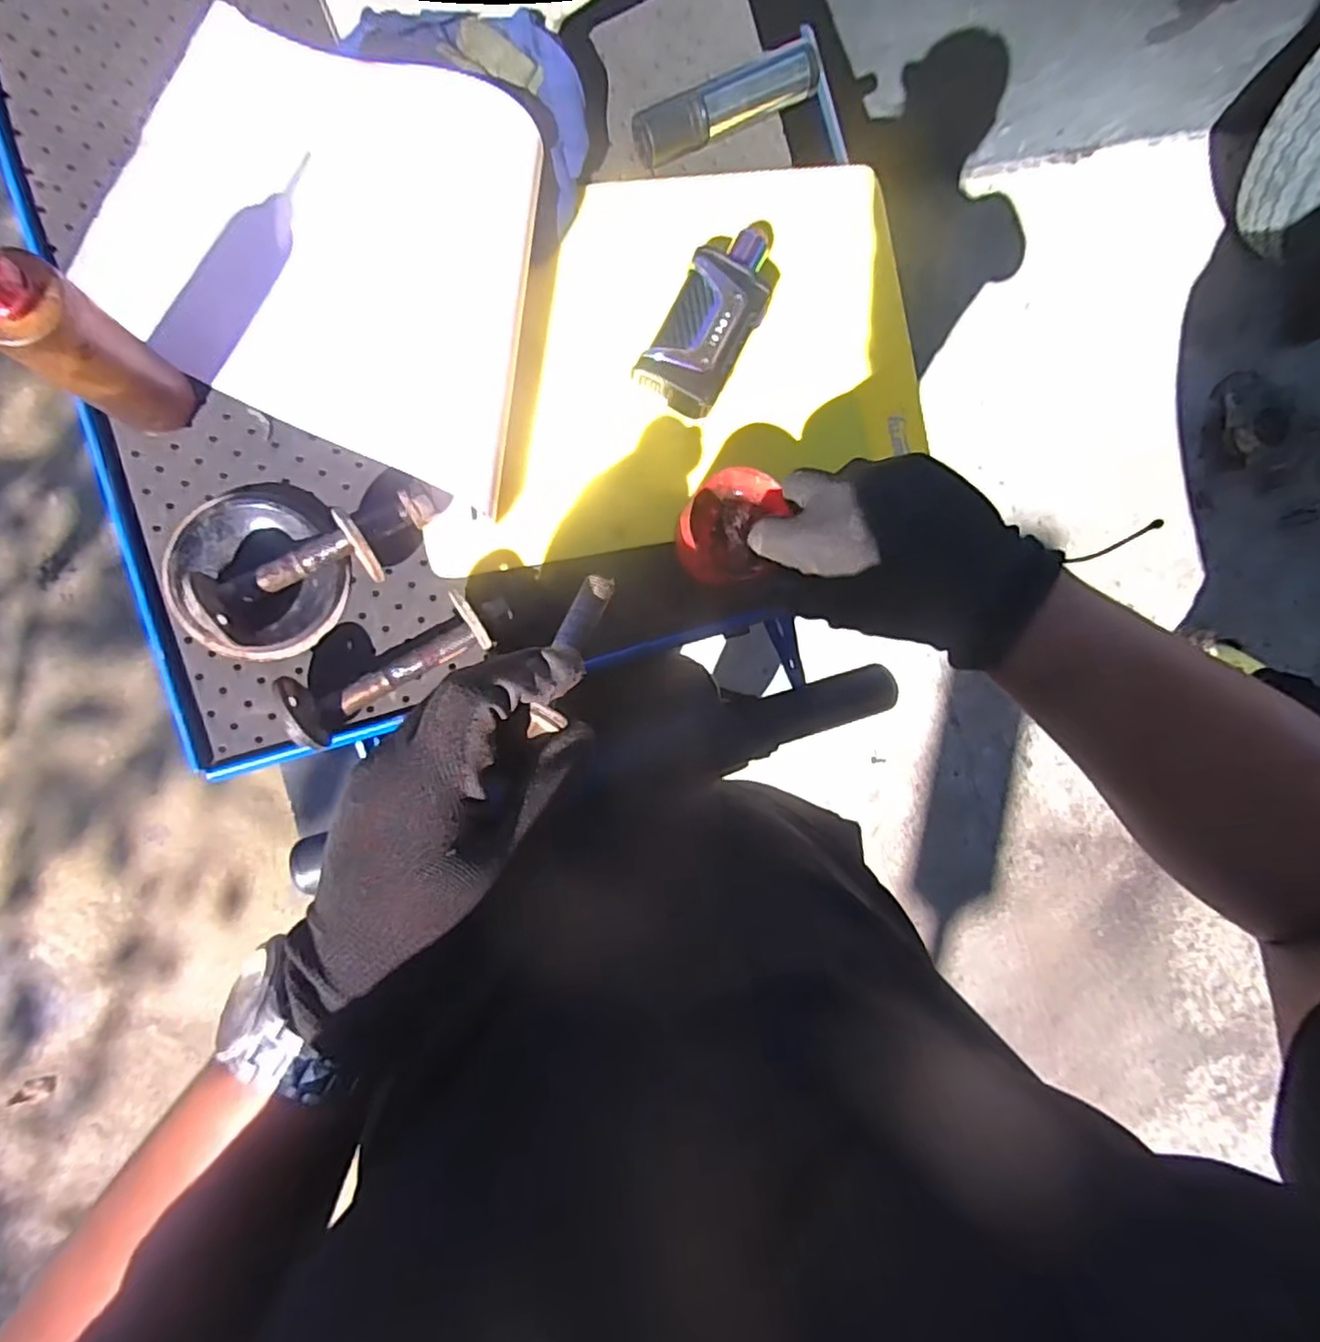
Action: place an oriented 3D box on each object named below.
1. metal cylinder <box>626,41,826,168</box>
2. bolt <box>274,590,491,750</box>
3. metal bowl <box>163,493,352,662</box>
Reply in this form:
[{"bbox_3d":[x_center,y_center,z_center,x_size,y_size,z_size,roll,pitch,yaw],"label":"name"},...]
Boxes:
[{"bbox_3d":[0.045,-0.360,0.412,0.123,0.027,0.026,-27,92,-7],"label":"metal cylinder"},{"bbox_3d":[-0.157,-0.003,0.375,0.119,0.041,0.049,-27,92,-7],"label":"bolt"},{"bbox_3d":[-0.236,-0.056,0.373,0.093,0.026,0.094,33,85,-6],"label":"metal bowl"}]

